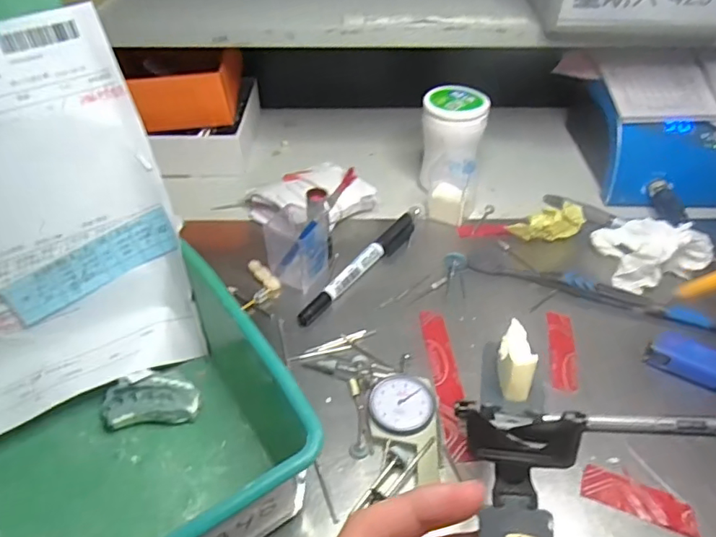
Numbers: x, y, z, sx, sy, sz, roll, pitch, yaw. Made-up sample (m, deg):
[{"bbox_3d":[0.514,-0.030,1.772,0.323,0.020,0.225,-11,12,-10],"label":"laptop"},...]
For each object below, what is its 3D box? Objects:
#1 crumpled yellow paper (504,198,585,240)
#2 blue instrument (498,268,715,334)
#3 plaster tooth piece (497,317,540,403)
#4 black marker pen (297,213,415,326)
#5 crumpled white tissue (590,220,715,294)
[{"bbox_3d":[0.151,-0.035,0.429,0.054,0.023,0.034,-29,50,-28],"label":"crumpled yellow paper"},{"bbox_3d":[0.178,0.019,0.378,0.151,0.010,0.011,16,45,16],"label":"blue instrument"},{"bbox_3d":[0.071,0.039,0.245,0.014,0.017,0.053,9,20,9],"label":"plaster tooth piece"},{"bbox_3d":[0.003,-0.002,0.402,0.014,0.011,0.137,28,49,27],"label":"black marker pen"},{"bbox_3d":[0.212,-0.017,0.399,0.066,0.031,0.059,-12,44,-13],"label":"crumpled white tissue"}]

